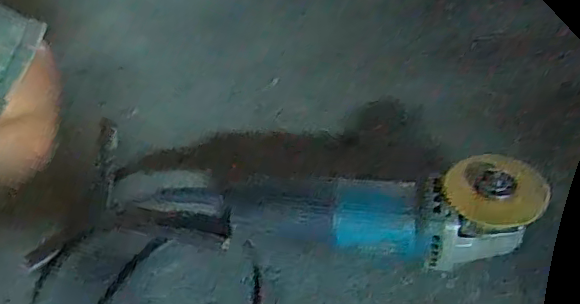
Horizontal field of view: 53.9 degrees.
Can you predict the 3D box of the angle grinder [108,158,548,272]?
[{"bbox_3d":[0.069,0.050,0.476,0.251,0.093,0.067,0,42,6],"label":"angle grinder"}]

